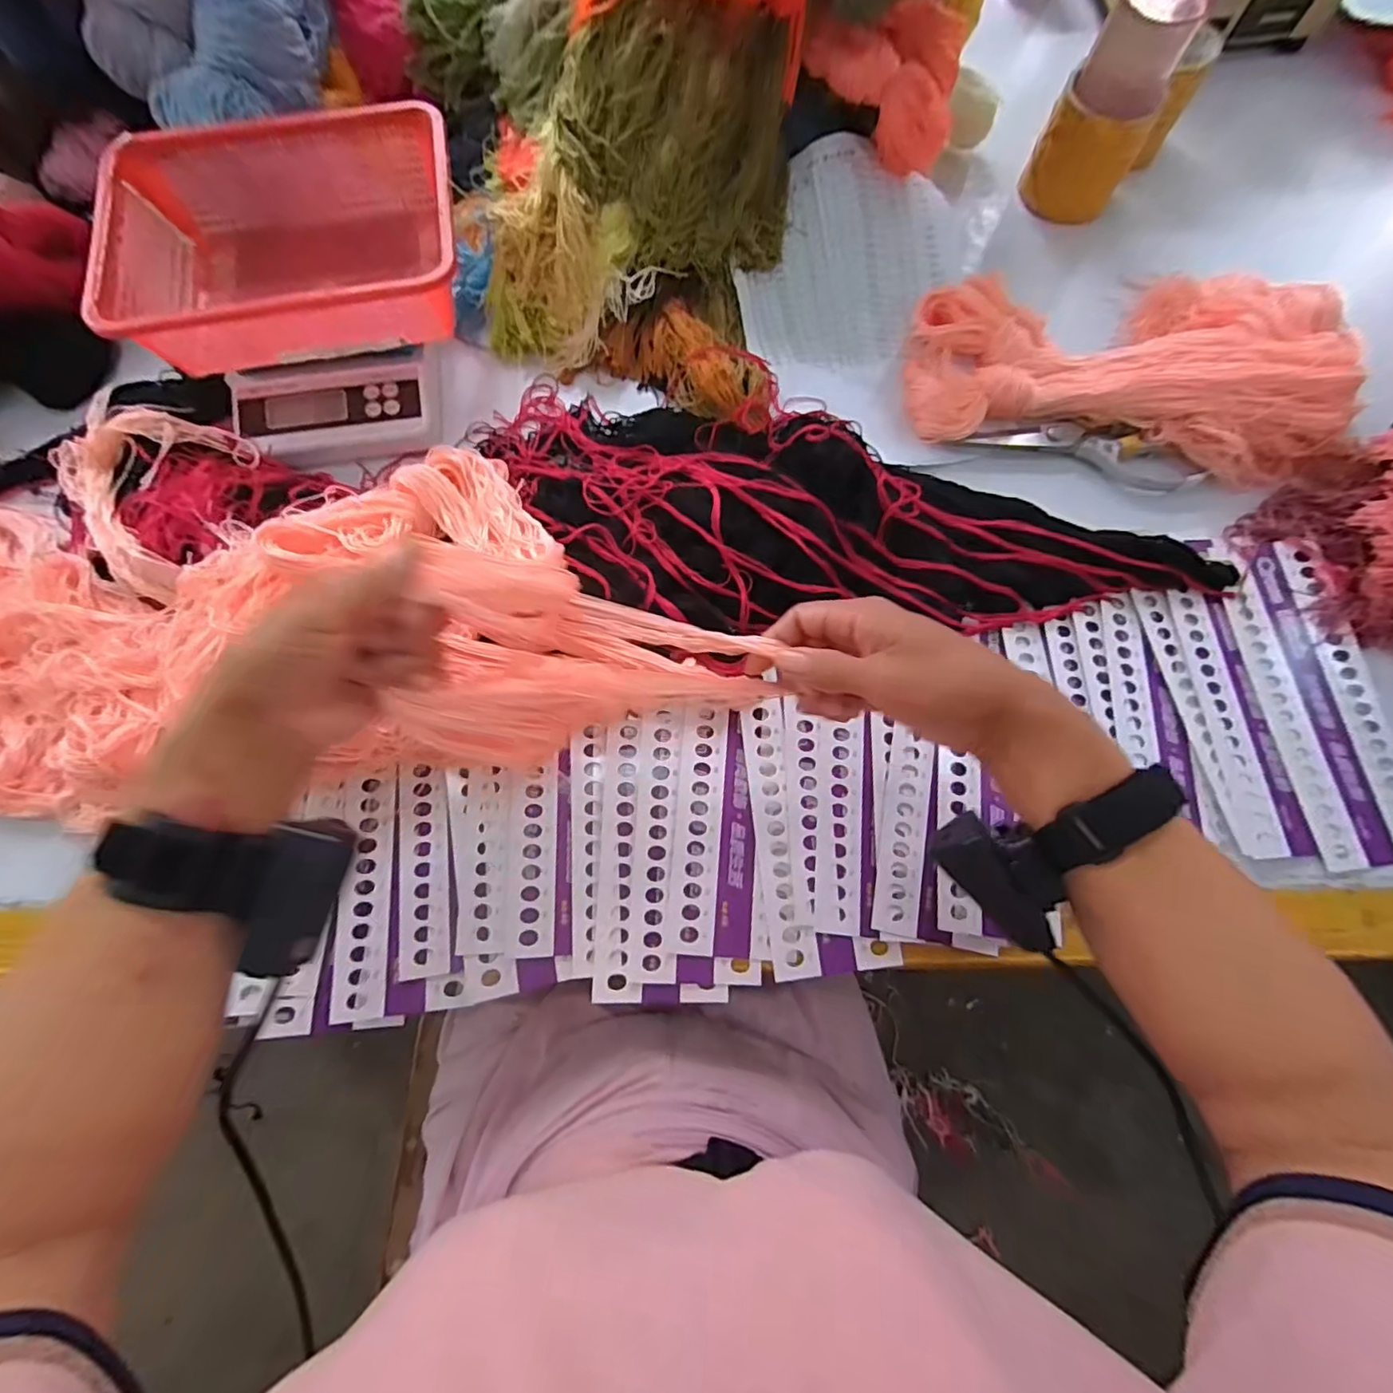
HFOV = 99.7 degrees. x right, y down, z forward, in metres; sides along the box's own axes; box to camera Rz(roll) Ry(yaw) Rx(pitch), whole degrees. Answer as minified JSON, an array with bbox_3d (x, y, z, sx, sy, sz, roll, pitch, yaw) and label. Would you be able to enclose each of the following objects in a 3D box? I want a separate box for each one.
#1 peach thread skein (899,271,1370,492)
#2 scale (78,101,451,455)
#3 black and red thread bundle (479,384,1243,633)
[{"bbox_3d":[0.342,-0.283,0.469,0.329,0.055,0.196,6,75,0],"label":"peach thread skein"},{"bbox_3d":[-0.304,-0.326,0.461,0.254,0.105,0.254,0,75,-1],"label":"scale"},{"bbox_3d":[0.106,-0.122,0.434,0.576,0.041,0.183,12,75,2],"label":"black and red thread bundle"}]

